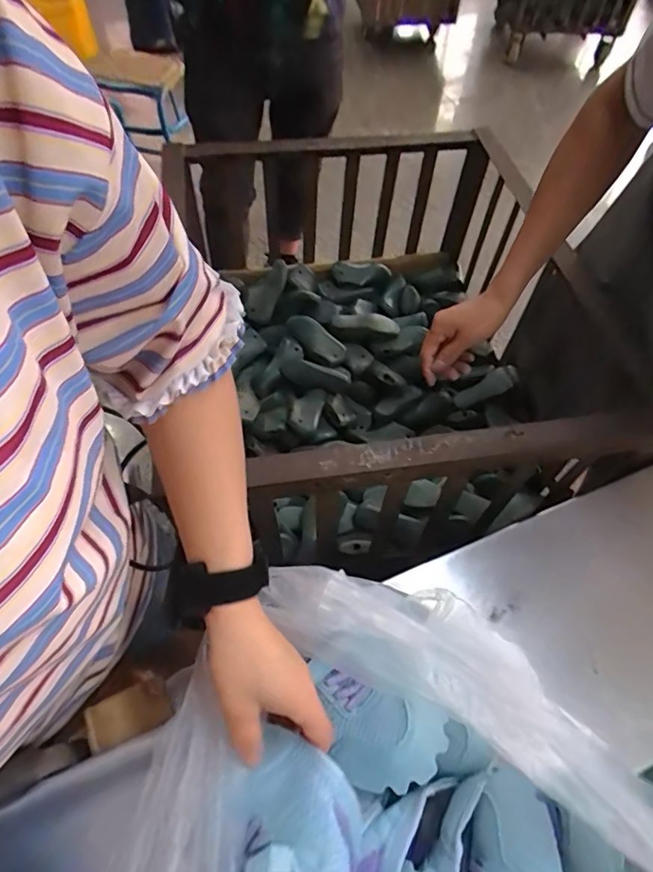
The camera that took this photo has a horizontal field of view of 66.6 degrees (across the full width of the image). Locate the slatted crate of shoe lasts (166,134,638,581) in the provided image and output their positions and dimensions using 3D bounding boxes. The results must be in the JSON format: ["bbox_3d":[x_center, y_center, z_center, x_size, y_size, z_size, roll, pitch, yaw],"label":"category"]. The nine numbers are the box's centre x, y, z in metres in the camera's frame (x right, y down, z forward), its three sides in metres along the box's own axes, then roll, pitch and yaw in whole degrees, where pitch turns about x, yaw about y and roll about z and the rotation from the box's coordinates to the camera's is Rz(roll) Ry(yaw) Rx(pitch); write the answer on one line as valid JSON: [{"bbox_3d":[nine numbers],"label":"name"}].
[{"bbox_3d":[0.119,-0.207,0.920,0.466,0.430,0.731,-6,58,-4],"label":"slatted crate of shoe lasts"}]

